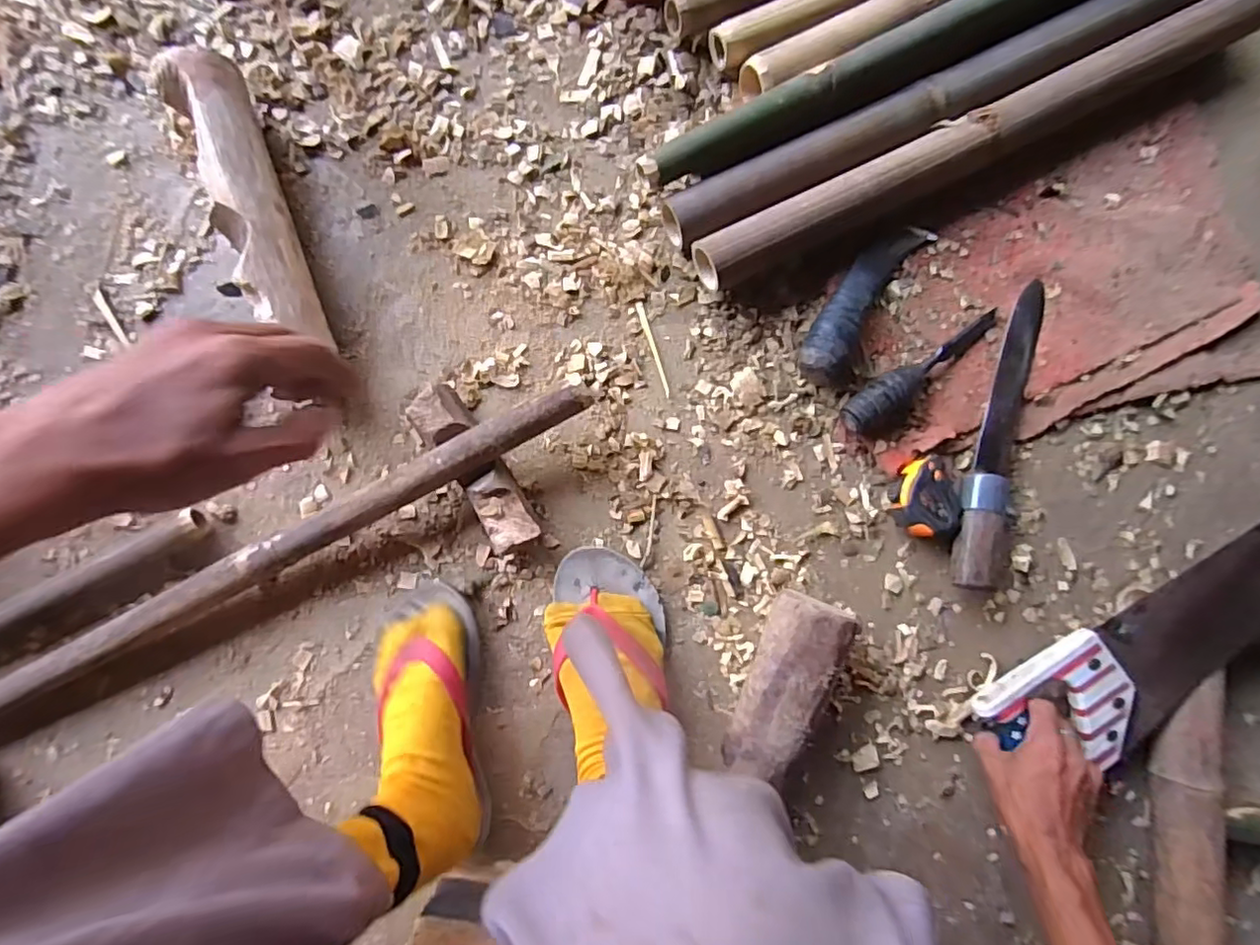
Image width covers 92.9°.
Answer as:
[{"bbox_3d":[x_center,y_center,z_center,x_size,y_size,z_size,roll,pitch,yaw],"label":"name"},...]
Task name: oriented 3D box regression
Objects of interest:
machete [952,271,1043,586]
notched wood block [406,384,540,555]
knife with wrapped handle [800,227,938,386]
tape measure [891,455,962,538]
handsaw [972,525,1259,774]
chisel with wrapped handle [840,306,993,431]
[{"bbox_3d":[0.377,-0.043,0.589,0.055,0.042,0.329,18,85,-2],"label":"machete"},{"bbox_3d":[-0.145,-0.003,0.565,0.052,0.046,0.164,-37,89,-5],"label":"notched wood block"},{"bbox_3d":[0.235,-0.176,0.594,0.058,0.043,0.209,32,85,-1],"label":"knife with wrapped handle"},{"bbox_3d":[0.291,0.025,0.585,0.065,0.035,0.077,25,85,-1],"label":"tape measure"},{"bbox_3d":[0.528,0.105,0.520,0.467,0.035,0.107,-38,88,4],"label":"handsaw"},{"bbox_3d":[0.291,-0.104,0.593,0.202,0.035,0.038,-37,89,-5],"label":"chisel with wrapped handle"}]

